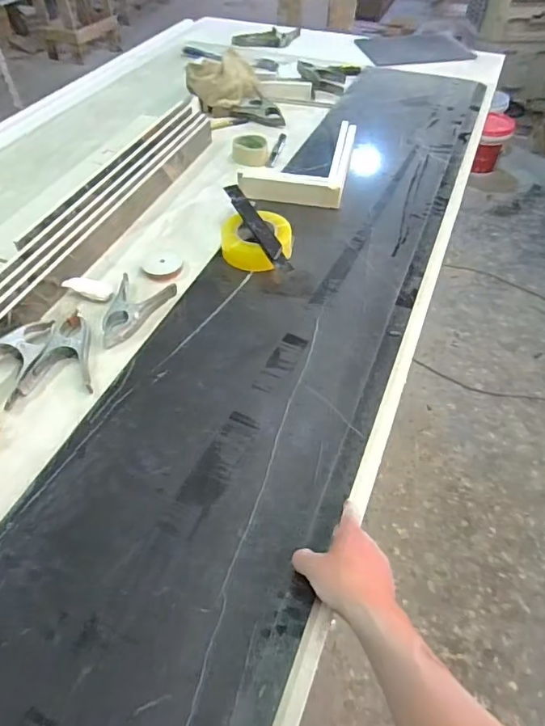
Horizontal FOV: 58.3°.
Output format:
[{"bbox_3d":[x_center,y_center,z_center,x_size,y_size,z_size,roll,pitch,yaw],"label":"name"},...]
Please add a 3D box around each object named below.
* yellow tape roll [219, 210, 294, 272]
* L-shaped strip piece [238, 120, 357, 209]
[{"bbox_3d":[-0.027,-0.239,0.955,0.135,0.060,0.135,0,49,0],"label":"yellow tape roll"},{"bbox_3d":[0.064,-0.470,1.147,0.238,0.054,0.319,7,49,6],"label":"L-shaped strip piece"}]

